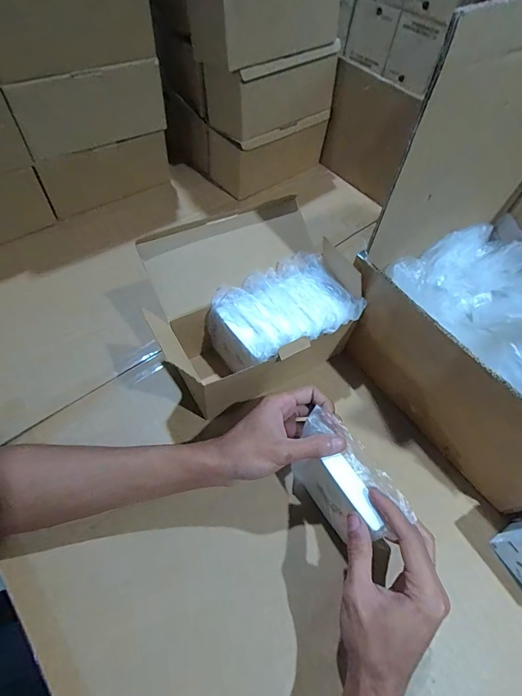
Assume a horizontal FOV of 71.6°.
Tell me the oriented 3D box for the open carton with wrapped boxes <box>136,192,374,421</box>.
[{"bbox_3d":[-0.005,-0.044,0.461,0.225,0.154,0.179,-24,62,-18],"label":"open carton with wrapped boxes"}]

